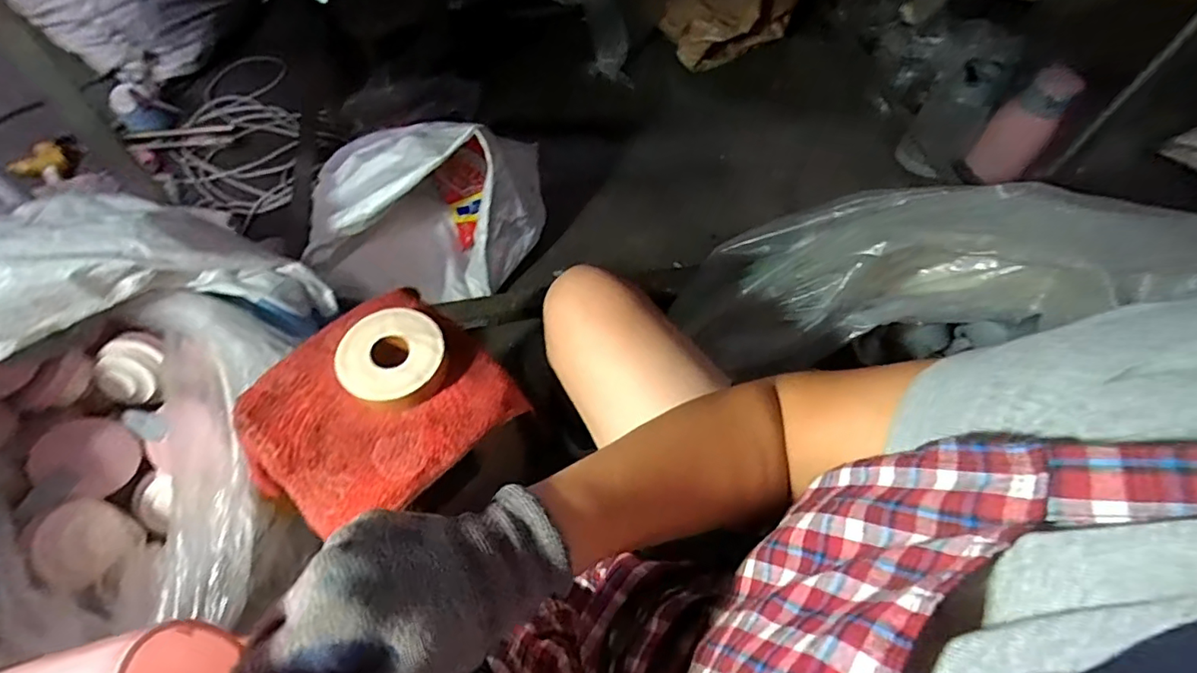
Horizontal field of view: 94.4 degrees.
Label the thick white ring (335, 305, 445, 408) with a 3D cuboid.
[{"bbox_3d":[-0.200,0.023,0.544,0.095,0.038,0.096,1,58,-2],"label":"thick white ring"}]

